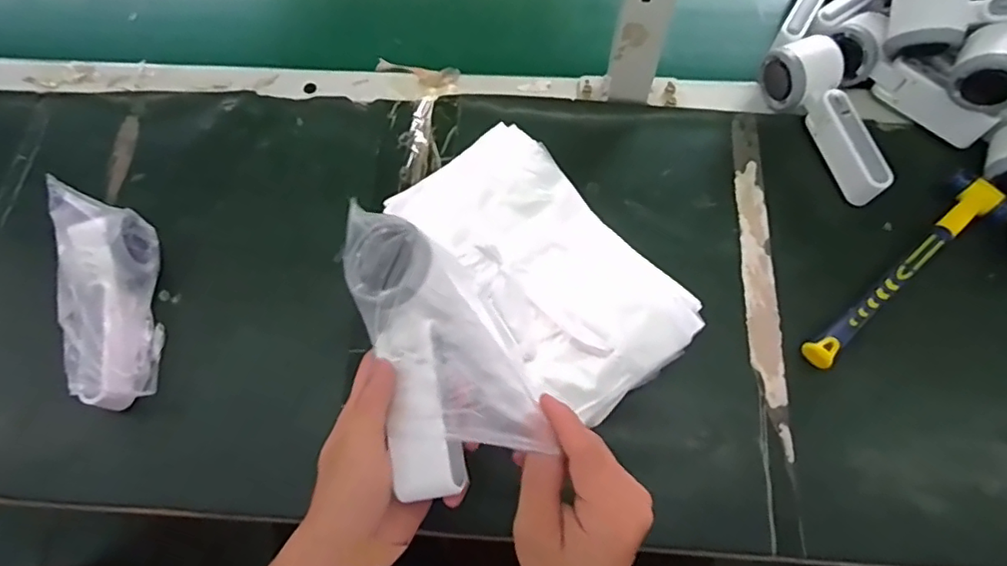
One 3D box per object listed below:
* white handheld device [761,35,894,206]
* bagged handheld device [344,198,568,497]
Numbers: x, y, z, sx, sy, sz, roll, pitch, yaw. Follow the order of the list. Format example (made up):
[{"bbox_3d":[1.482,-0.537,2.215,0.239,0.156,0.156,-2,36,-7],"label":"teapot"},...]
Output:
[{"bbox_3d":[0.305,-0.151,0.544,0.057,0.048,0.163,-19,69,-5],"label":"white handheld device"},{"bbox_3d":[-0.041,0.032,0.350,0.086,0.043,0.166,-18,69,-5],"label":"bagged handheld device"}]

